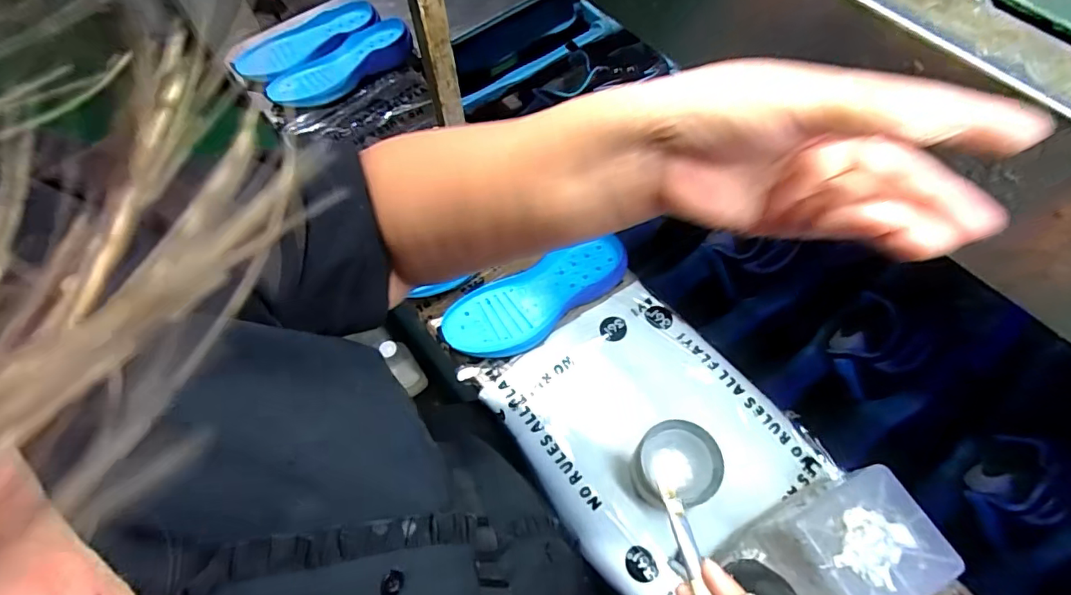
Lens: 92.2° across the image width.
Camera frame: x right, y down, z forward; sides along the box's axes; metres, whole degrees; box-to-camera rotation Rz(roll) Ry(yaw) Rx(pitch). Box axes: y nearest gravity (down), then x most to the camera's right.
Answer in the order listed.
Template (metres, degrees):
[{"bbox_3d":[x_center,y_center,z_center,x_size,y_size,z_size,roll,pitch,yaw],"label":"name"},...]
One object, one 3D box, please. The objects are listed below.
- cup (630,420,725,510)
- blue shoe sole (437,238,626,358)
[{"bbox_3d":[0.141,0.171,0.524,0.079,0.056,0.075,0,63,1],"label":"cup"},{"bbox_3d":[0.005,0.001,0.630,0.238,0.026,0.093,-26,65,-12],"label":"blue shoe sole"}]

